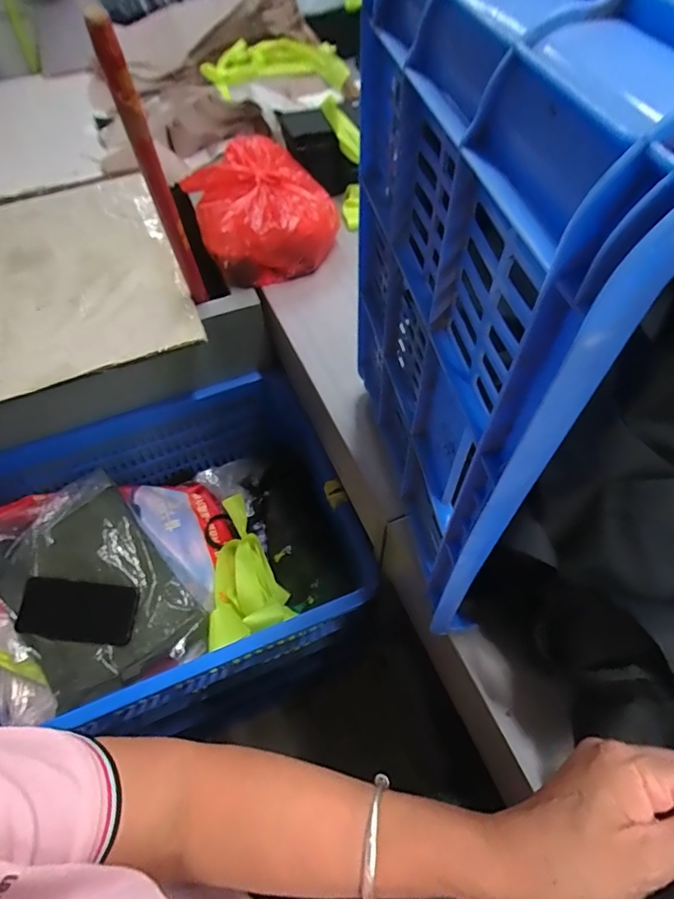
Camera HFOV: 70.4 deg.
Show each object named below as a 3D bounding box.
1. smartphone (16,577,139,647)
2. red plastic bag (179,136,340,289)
[{"bbox_3d":[-0.376,0.235,0.695,0.167,0.005,0.085,5,69,1],"label":"smartphone"},{"bbox_3d":[-0.112,-0.364,0.717,0.198,0.111,0.210,-17,58,-9],"label":"red plastic bag"}]

